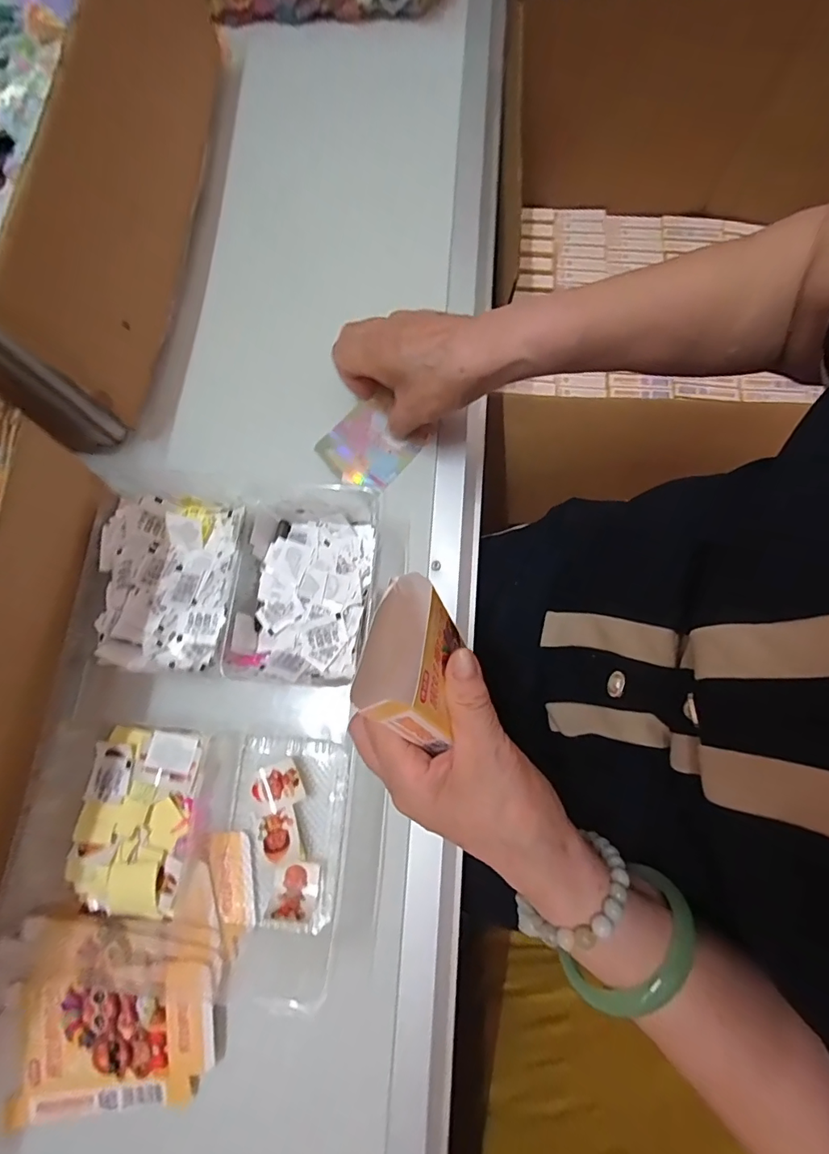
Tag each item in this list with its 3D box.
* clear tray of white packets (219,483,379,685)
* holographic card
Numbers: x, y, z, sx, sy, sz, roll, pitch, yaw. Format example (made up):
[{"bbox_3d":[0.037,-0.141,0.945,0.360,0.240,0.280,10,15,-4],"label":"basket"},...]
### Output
[{"bbox_3d":[-0.079,0.001,0.357,0.094,0.034,0.148,9,78,3],"label":"clear tray of white packets"},{"bbox_3d":[-0.034,-0.108,0.395,0.061,0.009,0.075,43,79,-14],"label":"holographic card"}]

